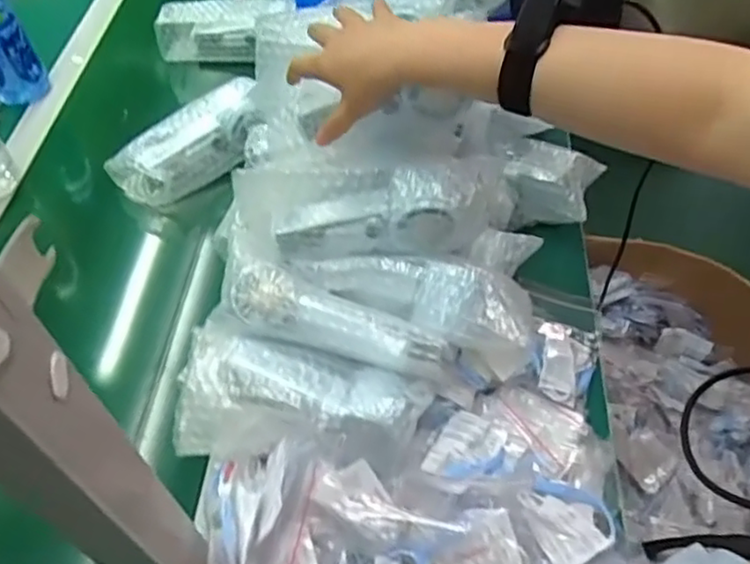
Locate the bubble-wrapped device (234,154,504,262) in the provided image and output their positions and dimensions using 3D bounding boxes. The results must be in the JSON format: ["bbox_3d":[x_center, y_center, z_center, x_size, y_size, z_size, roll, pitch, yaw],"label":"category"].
[{"bbox_3d":[-0.004,-0.059,0.543,0.207,0.077,0.044,-5,52,-1],"label":"bubble-wrapped device"}]

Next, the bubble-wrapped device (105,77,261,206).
[{"bbox_3d":[-0.208,-0.155,0.776,0.174,0.067,0.070,-34,58,-22],"label":"bubble-wrapped device"}]

